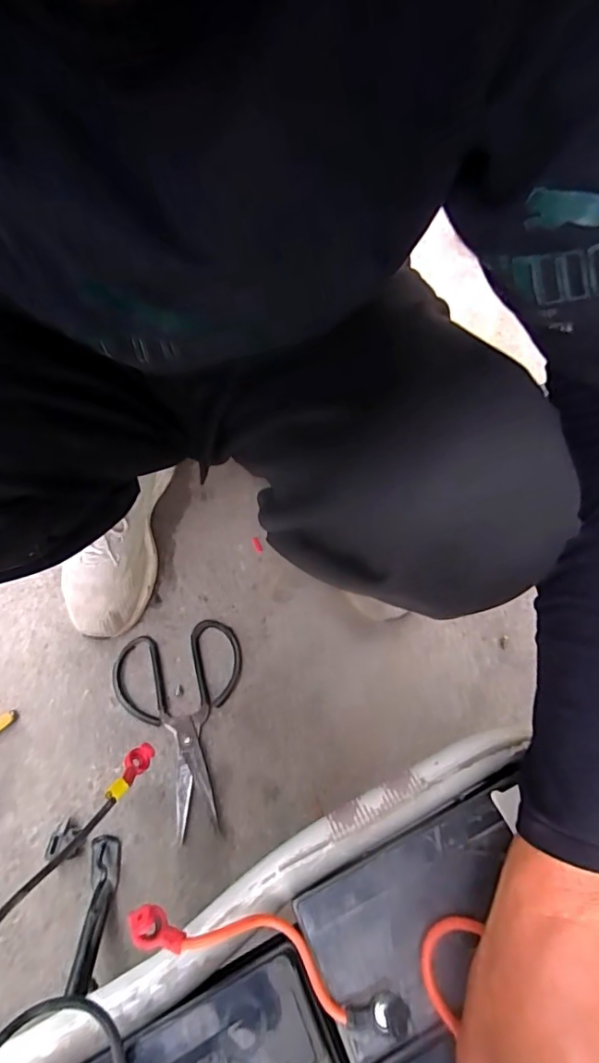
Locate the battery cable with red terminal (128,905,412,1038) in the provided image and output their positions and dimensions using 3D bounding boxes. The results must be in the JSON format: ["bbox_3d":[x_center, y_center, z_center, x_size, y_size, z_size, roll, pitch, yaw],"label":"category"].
[{"bbox_3d":[-0.015,0.215,0.262,0.142,0.020,0.028,17,66,8],"label":"battery cable with red terminal"}]

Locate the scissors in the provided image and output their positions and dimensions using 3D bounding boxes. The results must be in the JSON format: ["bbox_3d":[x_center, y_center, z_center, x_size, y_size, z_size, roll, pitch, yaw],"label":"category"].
[{"bbox_3d":[-0.124,0.208,0.571,0.142,0.011,0.208,-14,68,-4],"label":"scissors"}]

